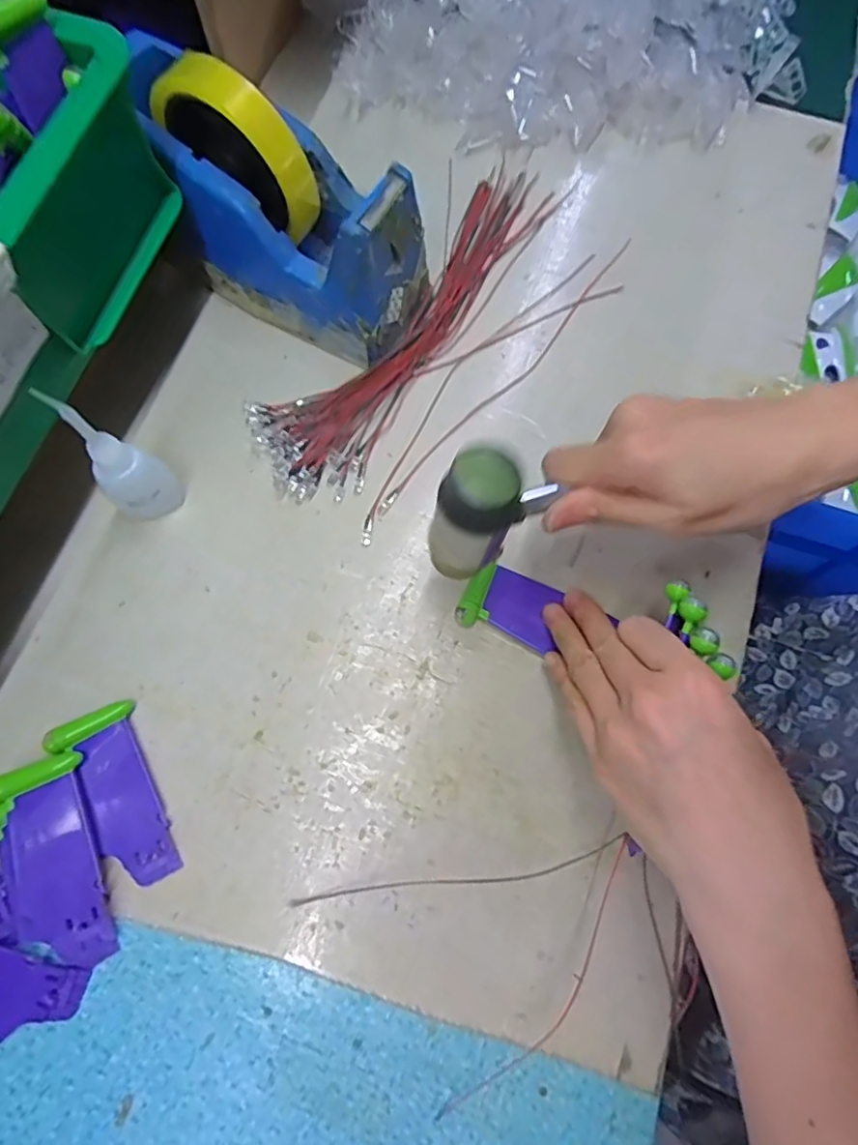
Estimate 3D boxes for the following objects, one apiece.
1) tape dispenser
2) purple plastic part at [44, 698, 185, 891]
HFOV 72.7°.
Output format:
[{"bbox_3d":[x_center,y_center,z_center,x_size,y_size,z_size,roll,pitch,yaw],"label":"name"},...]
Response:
[{"bbox_3d":[-0.091,-0.214,0.342,0.176,0.116,0.072,27,75,6],"label":"tape dispenser"},{"bbox_3d":[-0.158,0.112,0.293,0.038,0.009,0.090,-26,76,-9],"label":"purple plastic part"}]

